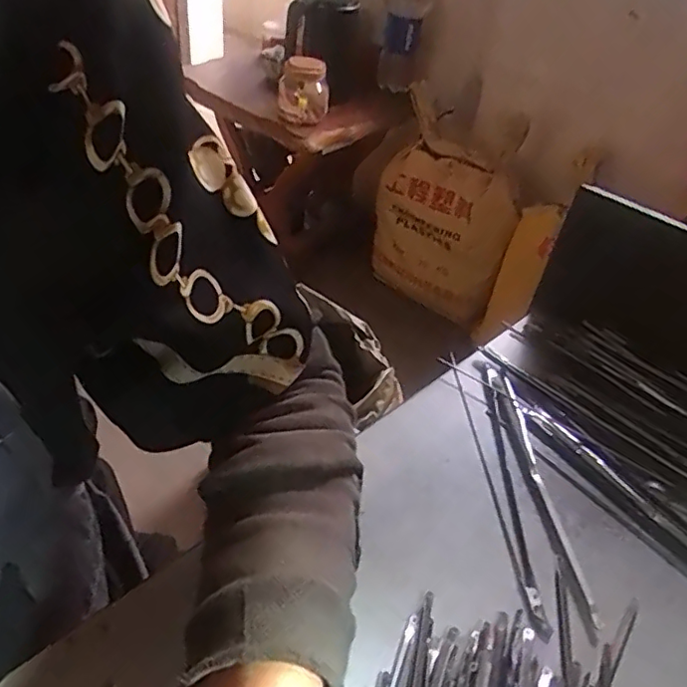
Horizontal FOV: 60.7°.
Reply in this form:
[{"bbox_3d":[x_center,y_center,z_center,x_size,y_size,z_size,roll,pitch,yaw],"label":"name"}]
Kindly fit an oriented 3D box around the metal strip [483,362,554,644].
[{"bbox_3d":[0.101,0.082,0.356,0.009,0.007,0.186,5,41,-3],"label":"metal strip"}]

